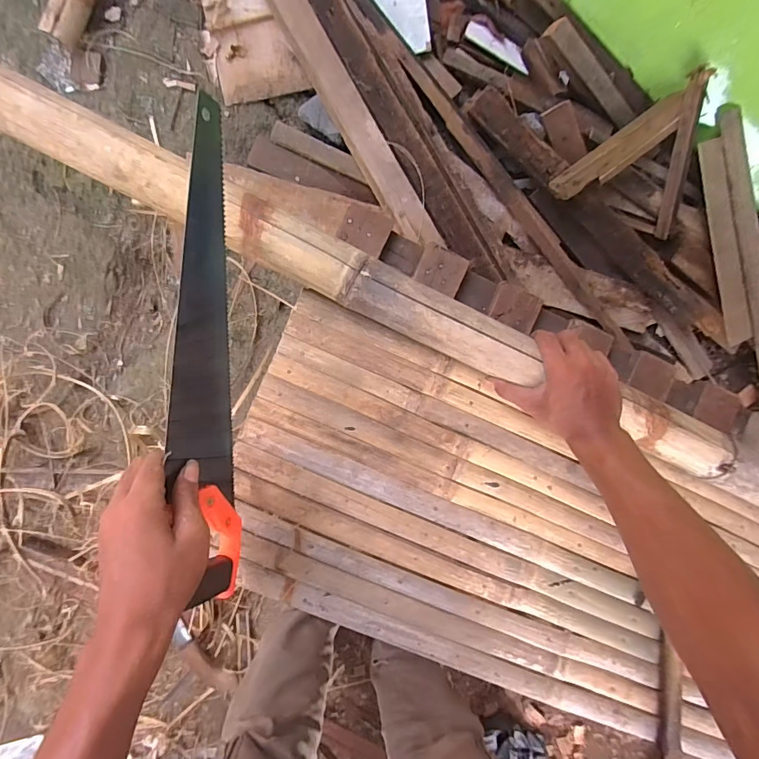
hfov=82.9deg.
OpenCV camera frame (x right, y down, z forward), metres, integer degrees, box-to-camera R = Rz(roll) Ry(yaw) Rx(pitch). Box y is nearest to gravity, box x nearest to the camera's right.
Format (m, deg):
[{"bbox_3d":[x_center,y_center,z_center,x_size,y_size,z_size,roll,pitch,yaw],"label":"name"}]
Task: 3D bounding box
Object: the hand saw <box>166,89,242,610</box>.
[{"bbox_3d":[-0.152,0.009,0.365,0.026,0.074,0.433,10,108,16],"label":"hand saw"}]

